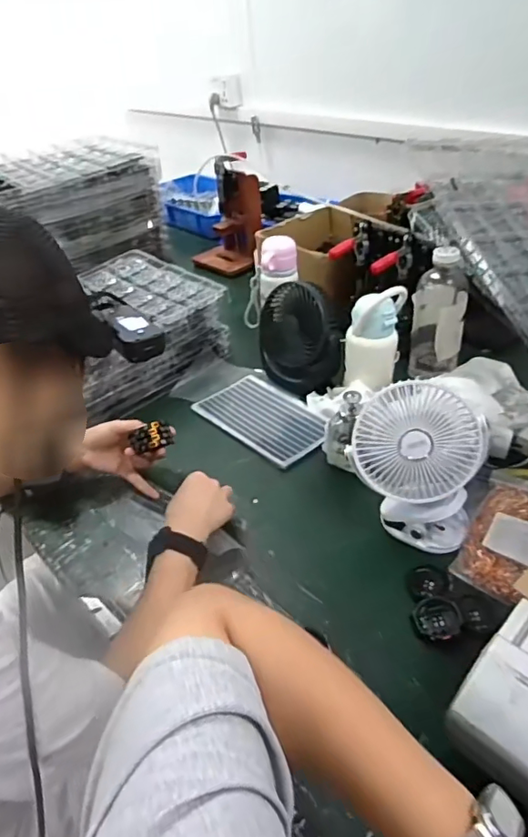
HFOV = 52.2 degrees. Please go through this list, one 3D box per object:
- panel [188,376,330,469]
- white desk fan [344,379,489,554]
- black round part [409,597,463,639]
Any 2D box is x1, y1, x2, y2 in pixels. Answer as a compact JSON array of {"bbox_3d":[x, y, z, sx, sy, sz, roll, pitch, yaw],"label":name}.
[{"bbox_3d":[0.004,-0.004,0.888,0.220,0.011,0.130,32,56,34],"label":"panel"},{"bbox_3d":[0.187,0.060,0.664,0.156,0.190,0.086,11,40,20],"label":"white desk fan"},{"bbox_3d":[0.193,0.223,0.600,0.048,0.009,0.051,-3,38,2],"label":"black round part"}]

